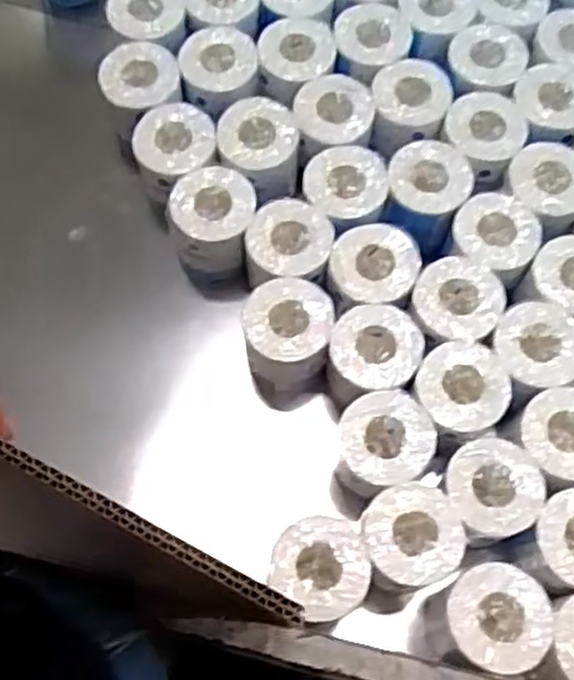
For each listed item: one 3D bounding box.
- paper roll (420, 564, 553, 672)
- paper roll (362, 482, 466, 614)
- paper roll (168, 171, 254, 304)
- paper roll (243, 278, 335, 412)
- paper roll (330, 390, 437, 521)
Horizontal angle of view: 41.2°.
[{"bbox_3d":[0.194,0.272,0.743,0.095,0.103,0.090,7,67,2],"label":"paper roll"},{"bbox_3d":[0.121,0.208,0.769,0.095,0.100,0.108,-6,69,-4],"label":"paper roll"},{"bbox_3d":[-0.084,-0.126,0.902,0.099,0.108,0.117,10,69,2],"label":"paper roll"},{"bbox_3d":[0.001,0.009,0.865,0.095,0.126,0.107,-4,69,-3],"label":"paper roll"},{"bbox_3d":[0.101,0.121,0.815,0.104,0.114,0.100,5,69,0],"label":"paper roll"}]

